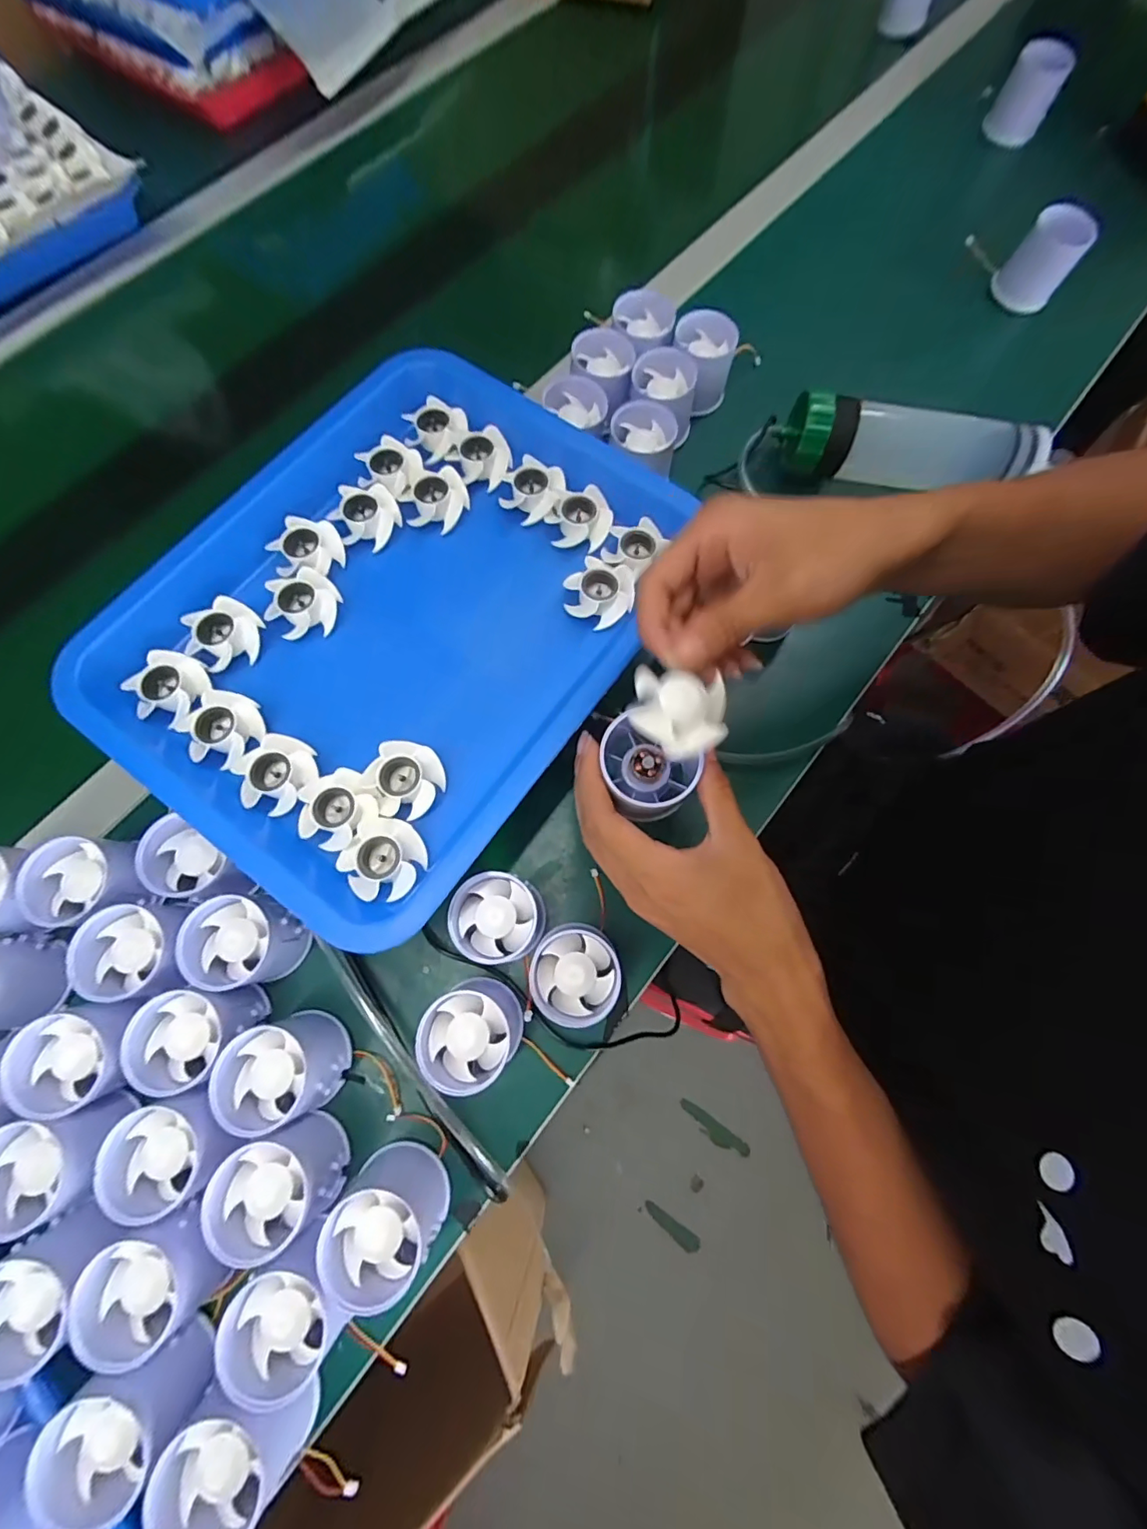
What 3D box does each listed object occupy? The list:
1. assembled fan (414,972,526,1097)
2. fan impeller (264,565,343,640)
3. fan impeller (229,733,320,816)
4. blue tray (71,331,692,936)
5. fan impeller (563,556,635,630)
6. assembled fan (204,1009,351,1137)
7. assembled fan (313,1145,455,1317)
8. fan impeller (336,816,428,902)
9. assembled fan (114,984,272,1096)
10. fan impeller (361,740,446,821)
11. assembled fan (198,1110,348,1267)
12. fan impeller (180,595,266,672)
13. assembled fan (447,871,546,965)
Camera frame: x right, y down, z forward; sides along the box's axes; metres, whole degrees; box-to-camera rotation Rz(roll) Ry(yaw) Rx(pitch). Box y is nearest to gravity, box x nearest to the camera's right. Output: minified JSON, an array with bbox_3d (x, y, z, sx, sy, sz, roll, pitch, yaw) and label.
[{"bbox_3d":[-0.059,0.159,0.312,0.052,0.051,0.052,0,73,0],"label":"assembled fan"},{"bbox_3d":[-0.170,-0.101,0.330,0.042,0.017,0.042,1,87,-14],"label":"fan impeller"},{"bbox_3d":[-0.169,0.005,0.298,0.040,0.018,0.043,0,73,0],"label":"fan impeller"},{"bbox_3d":[-0.110,-0.095,0.336,0.276,0.055,0.331,34,76,10],"label":"blue tray"},{"bbox_3d":[0.017,-0.110,0.333,0.046,0.016,0.038,27,75,8],"label":"fan impeller"},{"bbox_3d":[-0.167,0.177,0.306,0.057,0.054,0.054,-18,74,-5],"label":"assembled fan"},{"bbox_3d":[-0.101,0.249,0.285,0.053,0.050,0.056,0,73,0],"label":"assembled fan"},{"bbox_3d":[-0.104,0.052,0.286,0.041,0.015,0.042,0,73,0],"label":"fan impeller"},{"bbox_3d":[-0.220,0.157,0.305,0.055,0.045,0.048,0,73,0],"label":"assembled fan"},{"bbox_3d":[-0.097,0.009,0.298,0.040,0.016,0.042,0,73,0],"label":"fan impeller"},{"bbox_3d":[-0.160,0.229,0.287,0.054,0.050,0.051,-34,76,-10],"label":"assembled fan"},{"bbox_3d":[-0.214,-0.080,0.321,0.042,0.016,0.038,-24,75,-7],"label":"fan impeller"},{"bbox_3d":[-0.046,0.096,0.330,0.052,0.055,0.052,0,73,0],"label":"assembled fan"}]

